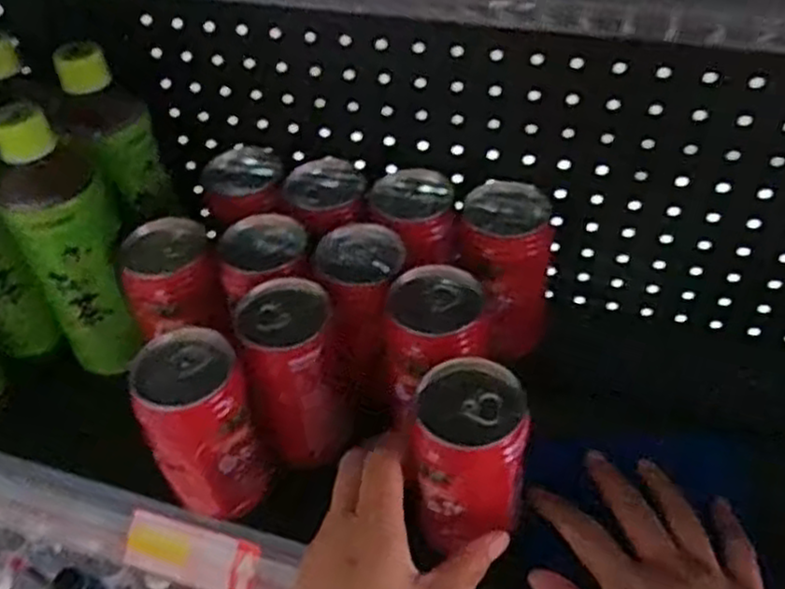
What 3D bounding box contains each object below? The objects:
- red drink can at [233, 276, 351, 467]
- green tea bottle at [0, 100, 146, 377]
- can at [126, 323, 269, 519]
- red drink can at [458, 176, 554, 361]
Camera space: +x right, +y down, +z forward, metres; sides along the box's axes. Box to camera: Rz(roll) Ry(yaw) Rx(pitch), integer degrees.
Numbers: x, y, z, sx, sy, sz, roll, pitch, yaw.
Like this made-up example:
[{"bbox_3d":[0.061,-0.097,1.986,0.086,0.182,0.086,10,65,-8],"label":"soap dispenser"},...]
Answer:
[{"bbox_3d":[-0.059,0.052,0.474,0.058,0.104,0.073,-12,46,-7],"label":"red drink can"},{"bbox_3d":[-0.212,-0.031,0.498,0.064,0.189,0.053,-27,49,-20],"label":"green tea bottle"},{"bbox_3d":[-0.114,0.080,0.449,0.059,0.109,0.057,-2,46,3],"label":"can"},{"bbox_3d":[0.077,-0.008,0.527,0.062,0.115,0.077,14,49,18],"label":"red drink can"}]

